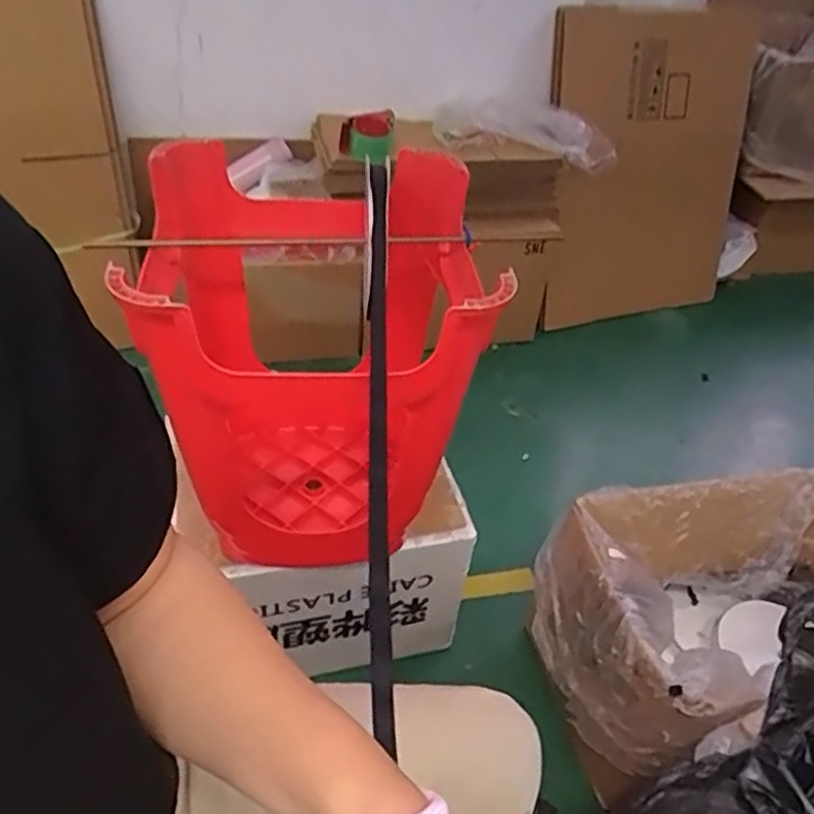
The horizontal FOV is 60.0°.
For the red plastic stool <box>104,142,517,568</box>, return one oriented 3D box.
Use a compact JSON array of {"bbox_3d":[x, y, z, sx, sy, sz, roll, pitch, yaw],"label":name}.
[{"bbox_3d":[-0.110,-0.033,0.874,0.353,0.450,0.364,0,41,-8],"label":"red plastic stool"}]

